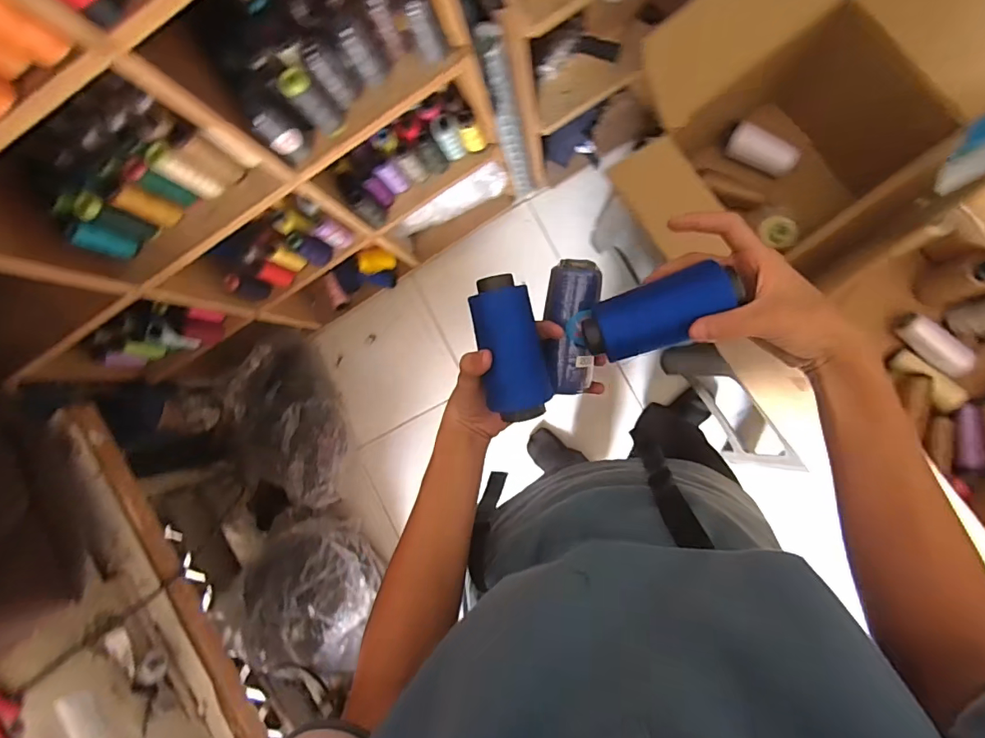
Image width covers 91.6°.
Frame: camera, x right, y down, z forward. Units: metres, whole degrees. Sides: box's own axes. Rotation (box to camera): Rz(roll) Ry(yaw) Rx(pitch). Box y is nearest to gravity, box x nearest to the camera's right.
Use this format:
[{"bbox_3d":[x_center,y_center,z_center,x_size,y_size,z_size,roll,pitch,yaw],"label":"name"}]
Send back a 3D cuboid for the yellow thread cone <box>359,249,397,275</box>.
[{"bbox_3d":[-0.325,-0.299,1.327,0.107,0.064,0.052,-4,88,9],"label":"yellow thread cone"}]

